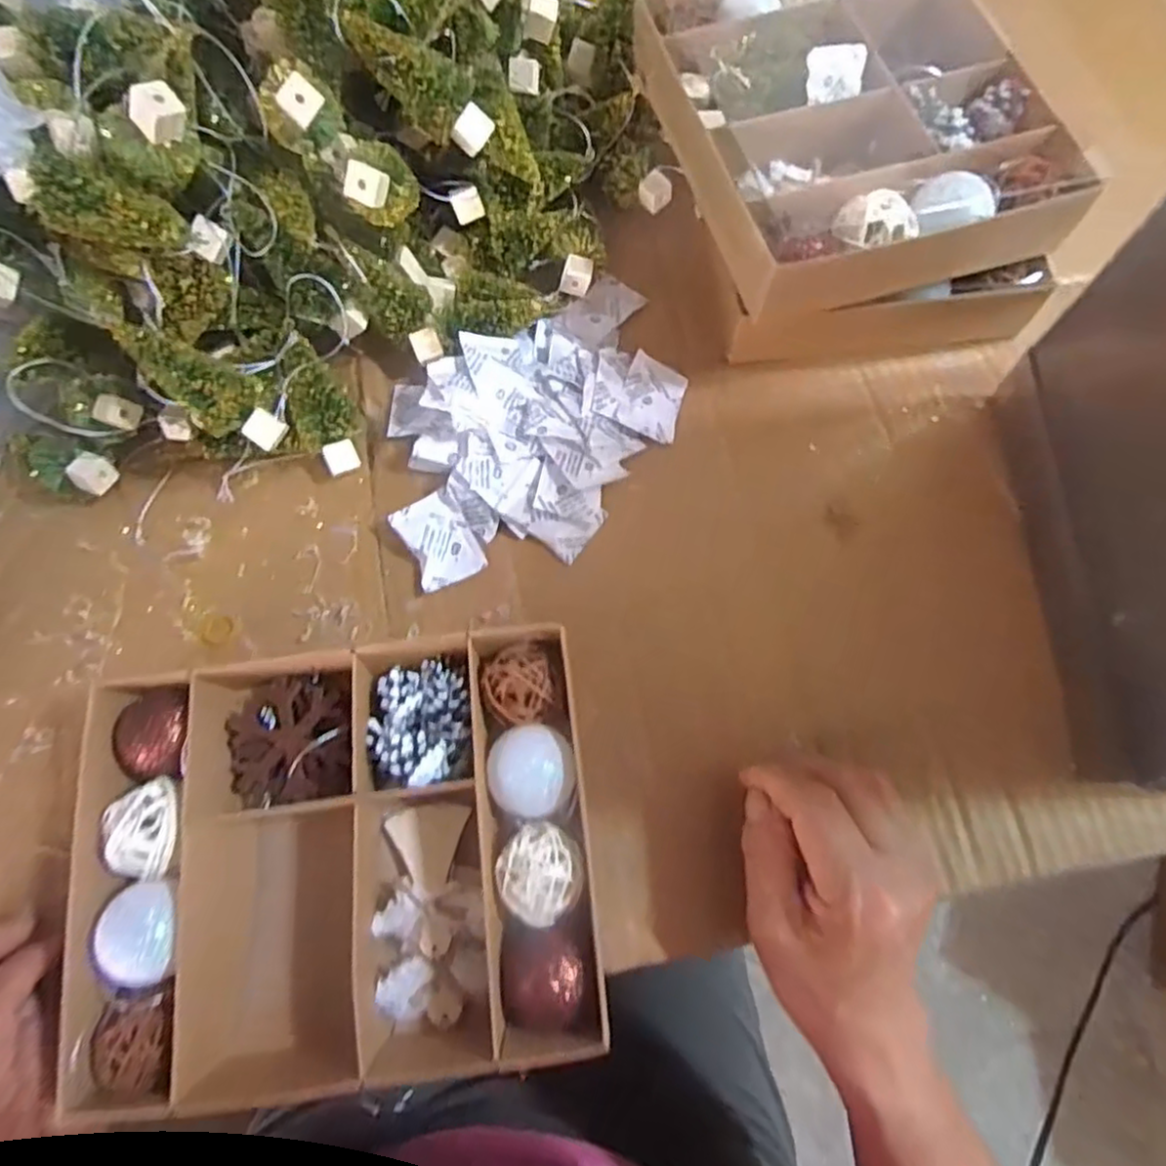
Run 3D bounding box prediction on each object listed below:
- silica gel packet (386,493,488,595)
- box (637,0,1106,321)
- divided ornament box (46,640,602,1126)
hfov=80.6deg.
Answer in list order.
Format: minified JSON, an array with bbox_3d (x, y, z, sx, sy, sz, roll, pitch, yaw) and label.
[{"bbox_3d":[-0.075,-0.022,0.357,0.033,0.013,0.048,-26,75,-7],"label":"silica gel packet"},{"bbox_3d":[0.135,-0.245,0.360,0.175,0.043,0.234,-13,74,-3],"label":"box"},{"bbox_3d":[-0.102,0.117,0.299,0.208,0.045,0.169,-9,74,-2],"label":"divided ornament box"}]

